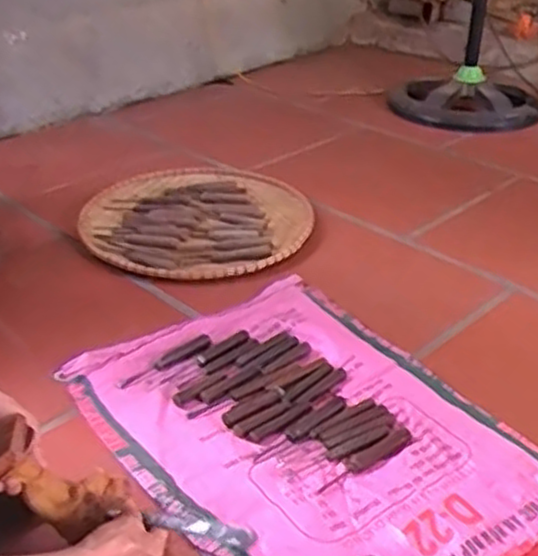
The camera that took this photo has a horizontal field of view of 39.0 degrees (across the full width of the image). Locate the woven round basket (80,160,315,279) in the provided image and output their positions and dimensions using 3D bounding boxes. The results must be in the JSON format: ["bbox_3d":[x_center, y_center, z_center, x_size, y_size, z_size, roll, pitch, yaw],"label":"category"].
[{"bbox_3d":[-0.159,-0.136,1.667,0.503,0.039,0.519,-11,33,-17],"label":"woven round basket"}]

